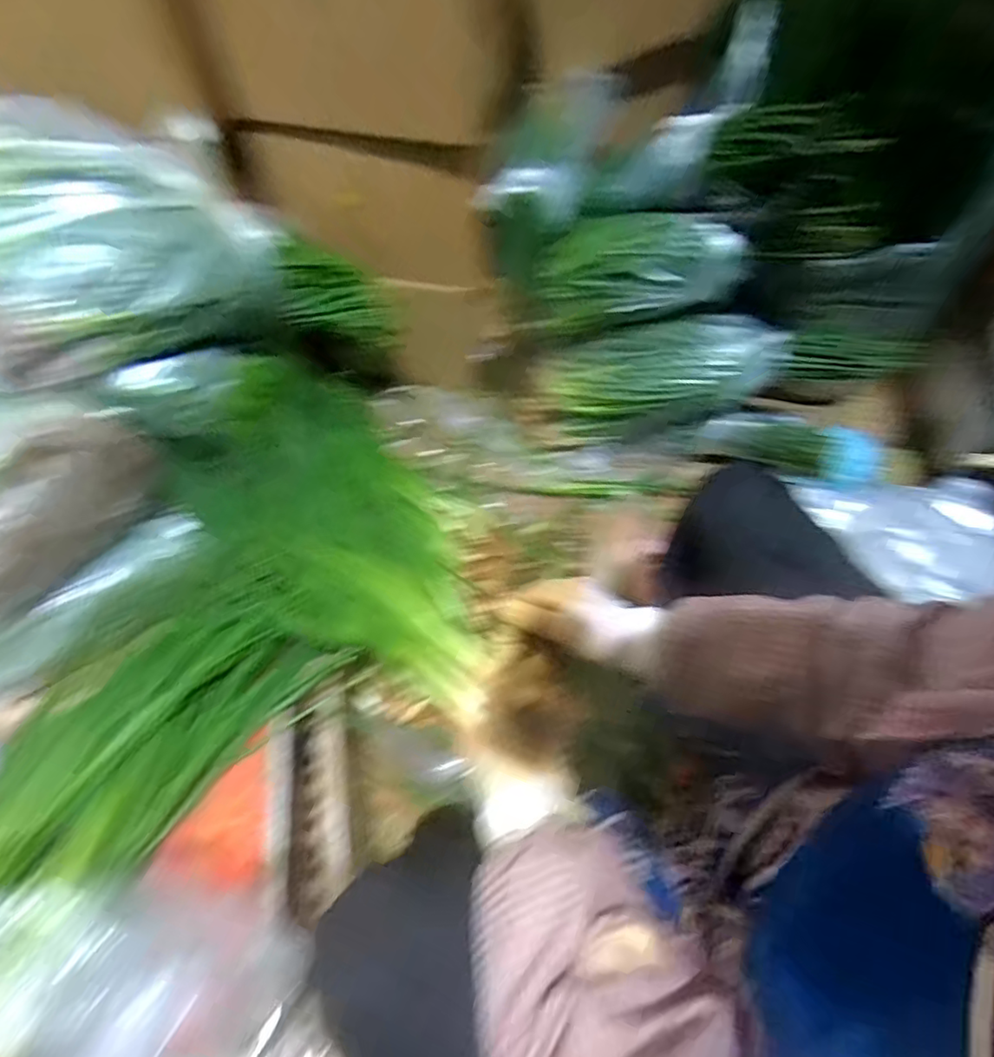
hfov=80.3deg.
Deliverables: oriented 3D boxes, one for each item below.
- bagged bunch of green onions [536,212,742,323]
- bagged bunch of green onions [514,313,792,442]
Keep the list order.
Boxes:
[{"bbox_3d":[0.213,-0.382,0.865,0.268,0.125,0.073,5,57,23],"label":"bagged bunch of green onions"},{"bbox_3d":[0.222,-0.240,0.956,0.425,0.143,0.104,-10,55,25],"label":"bagged bunch of green onions"}]

